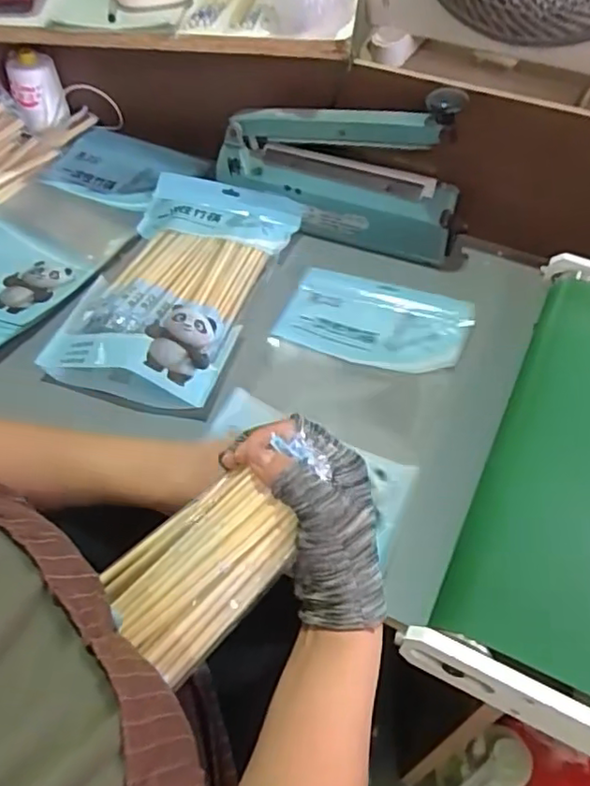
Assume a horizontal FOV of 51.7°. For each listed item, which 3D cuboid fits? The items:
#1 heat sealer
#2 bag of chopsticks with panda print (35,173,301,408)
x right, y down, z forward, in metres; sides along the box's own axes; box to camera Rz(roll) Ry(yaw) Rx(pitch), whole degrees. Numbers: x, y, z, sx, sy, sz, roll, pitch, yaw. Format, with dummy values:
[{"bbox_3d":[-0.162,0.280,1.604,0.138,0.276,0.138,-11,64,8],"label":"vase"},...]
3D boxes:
[{"bbox_3d":[0.058,-0.273,0.723,0.306,0.172,0.063,18,53,12],"label":"heat sealer"},{"bbox_3d":[-0.132,-0.129,0.699,0.193,0.040,0.338,14,52,10],"label":"bag of chopsticks with panda print"}]

